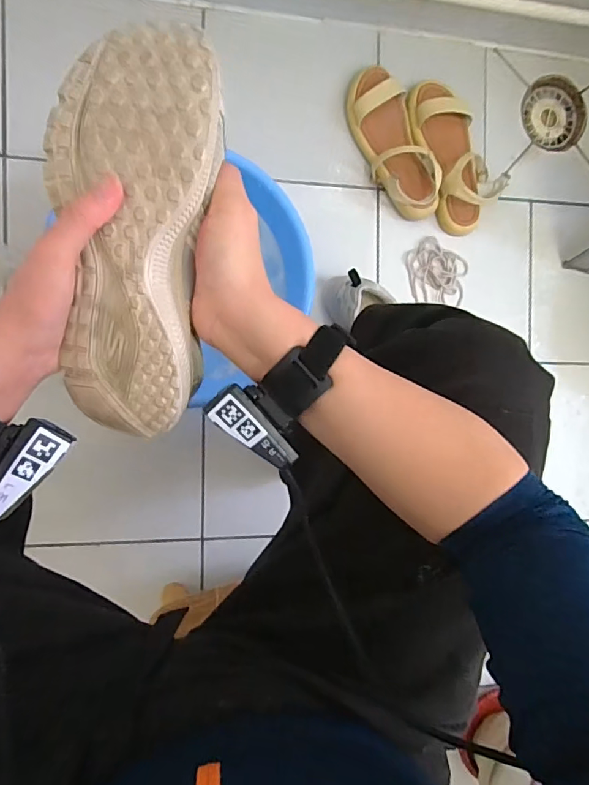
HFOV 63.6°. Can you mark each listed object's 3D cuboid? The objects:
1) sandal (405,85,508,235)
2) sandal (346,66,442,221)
[{"bbox_3d":[0.288,-0.419,0.832,0.135,0.059,0.262,-18,94,-8],"label":"sandal"},{"bbox_3d":[0.168,-0.426,0.818,0.101,0.049,0.259,-24,94,-8],"label":"sandal"}]

